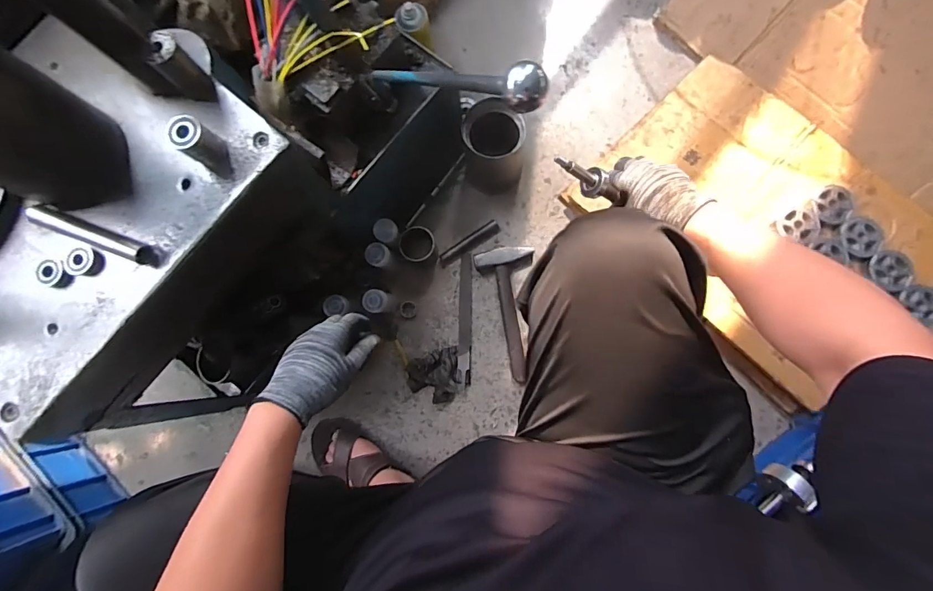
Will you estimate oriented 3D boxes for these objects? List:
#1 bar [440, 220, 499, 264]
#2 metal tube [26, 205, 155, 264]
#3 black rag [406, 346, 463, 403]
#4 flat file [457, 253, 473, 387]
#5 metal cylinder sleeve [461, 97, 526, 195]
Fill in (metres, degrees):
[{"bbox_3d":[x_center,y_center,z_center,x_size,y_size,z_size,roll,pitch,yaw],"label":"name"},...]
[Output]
[{"bbox_3d":[0.007,-0.112,0.931,0.140,0.015,0.030,-34,81,-1],"label":"bar"},{"bbox_3d":[-0.434,-0.071,0.502,0.153,0.019,0.023,21,84,7],"label":"metal tube"},{"bbox_3d":[-0.066,0.166,0.896,0.109,0.033,0.103,-11,81,3],"label":"black rag"},{"bbox_3d":[-0.002,0.047,0.923,0.028,0.008,0.270,1,82,4],"label":"flat file"},{"bbox_3d":[0.055,-0.286,0.876,0.122,0.169,0.108,16,83,6],"label":"metal cylinder sleeve"}]

